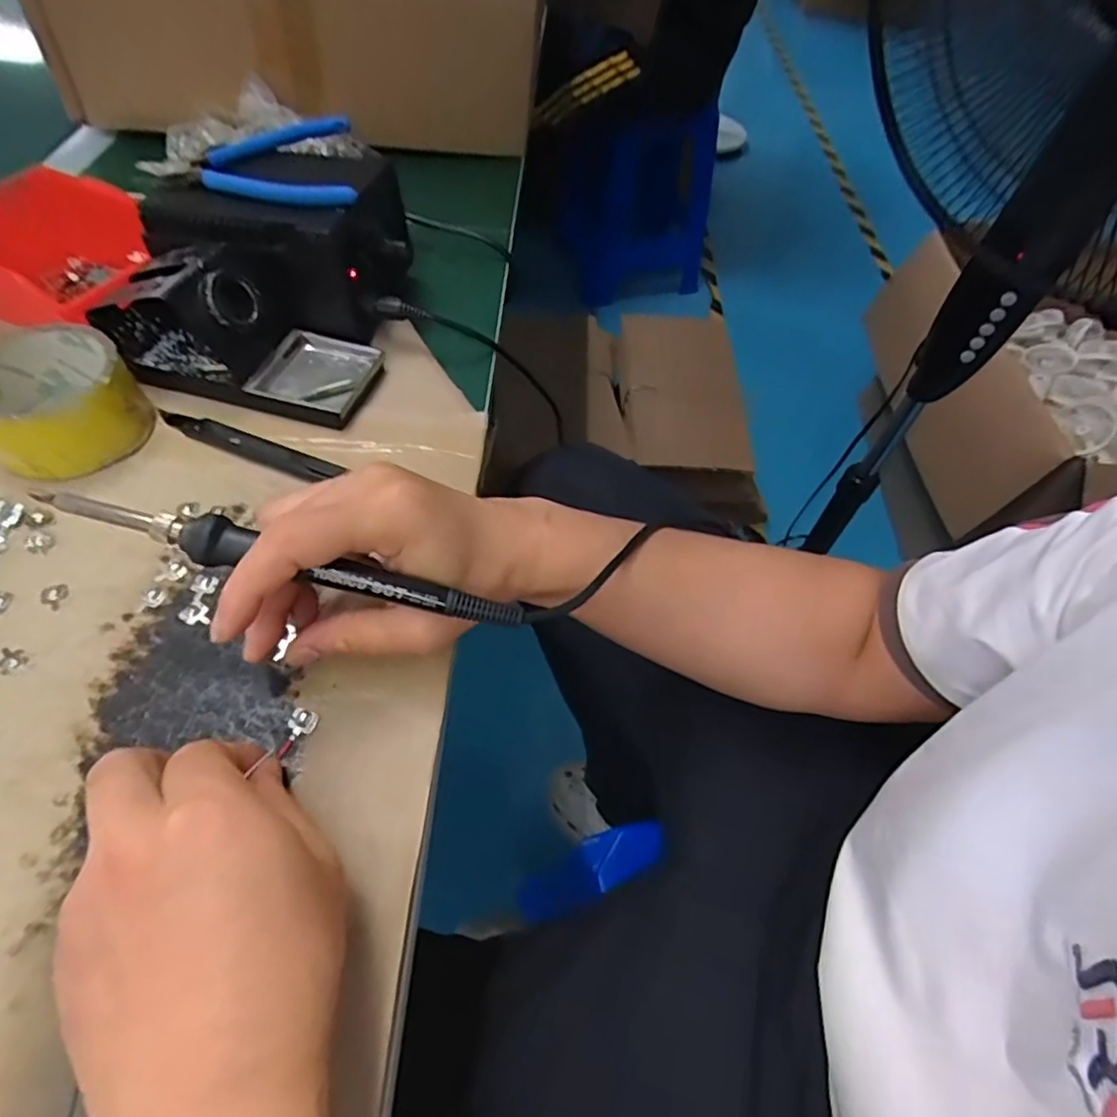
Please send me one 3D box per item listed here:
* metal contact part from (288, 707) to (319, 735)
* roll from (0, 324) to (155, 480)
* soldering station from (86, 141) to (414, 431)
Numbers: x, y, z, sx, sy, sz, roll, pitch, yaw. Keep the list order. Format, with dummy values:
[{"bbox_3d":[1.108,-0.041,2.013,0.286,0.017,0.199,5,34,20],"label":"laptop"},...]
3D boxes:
[{"bbox_3d":[-0.122,0.077,0.303,0.013,0.004,0.013,19,56,7],"label":"metal contact part"},{"bbox_3d":[-0.298,-0.095,0.378,0.081,0.046,0.081,2,56,-4],"label":"roll"},{"bbox_3d":[-0.192,-0.202,0.436,0.162,0.083,0.200,12,56,3],"label":"soldering station"}]

